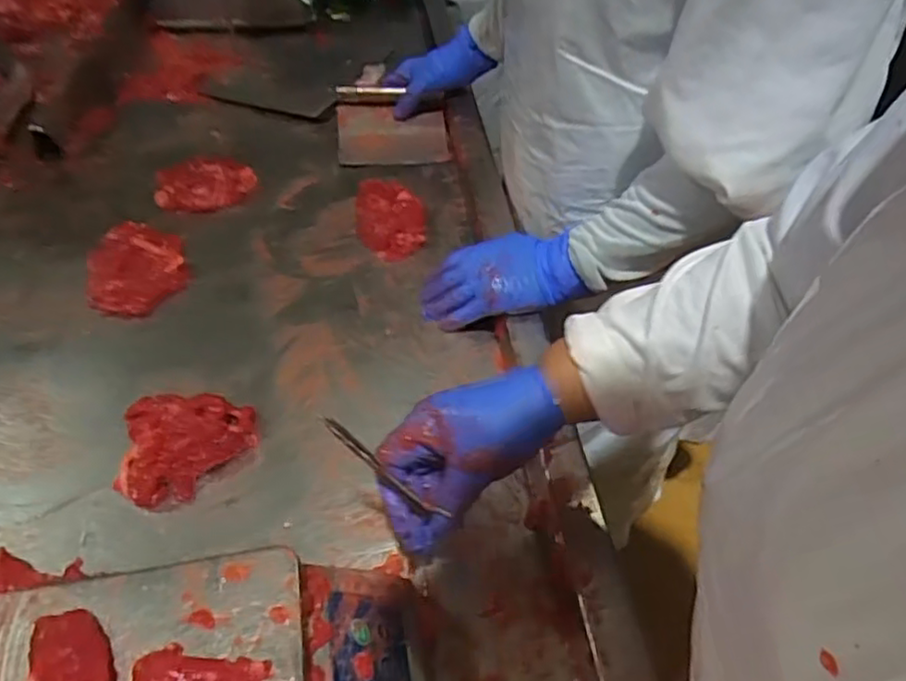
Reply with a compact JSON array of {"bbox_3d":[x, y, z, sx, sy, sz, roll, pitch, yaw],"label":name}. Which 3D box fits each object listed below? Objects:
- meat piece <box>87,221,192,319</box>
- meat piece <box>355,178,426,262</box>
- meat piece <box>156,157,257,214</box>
[{"bbox_3d":[-0.342,-0.082,0.741,0.098,0.028,0.133,-16,50,-16],"label":"meat piece"},{"bbox_3d":[-0.071,-0.139,0.774,0.075,0.037,0.101,-5,48,-6],"label":"meat piece"},{"bbox_3d":[-0.294,-0.187,0.811,0.113,0.034,0.049,-13,49,-13],"label":"meat piece"}]

